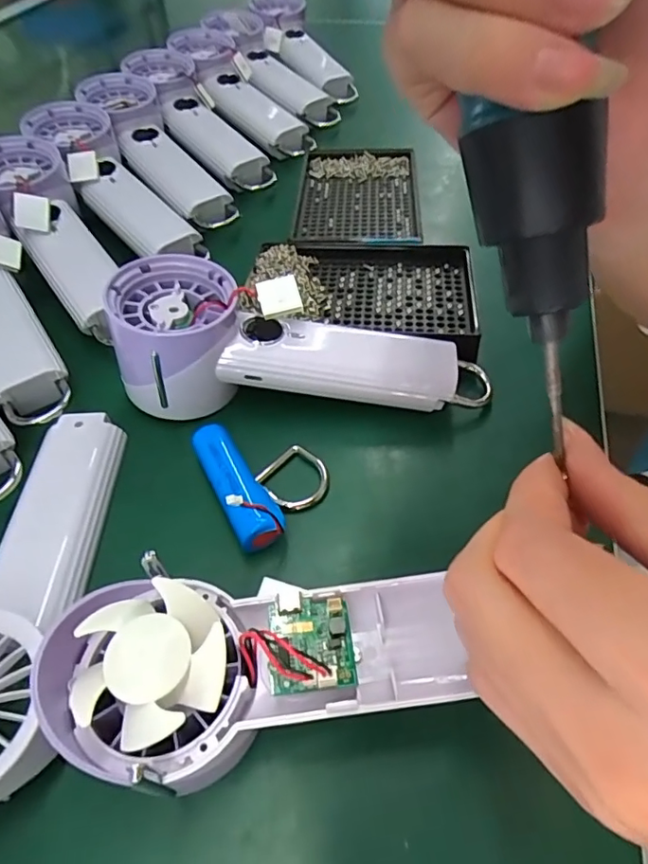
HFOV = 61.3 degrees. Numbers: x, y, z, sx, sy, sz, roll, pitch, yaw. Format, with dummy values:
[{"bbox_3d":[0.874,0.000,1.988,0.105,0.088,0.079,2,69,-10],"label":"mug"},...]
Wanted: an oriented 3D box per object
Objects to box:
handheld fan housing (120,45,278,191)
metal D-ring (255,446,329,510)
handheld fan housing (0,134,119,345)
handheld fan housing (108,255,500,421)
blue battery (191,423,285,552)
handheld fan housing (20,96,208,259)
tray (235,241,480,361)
[{"bbox_3d":[-0.104,-0.266,0.471,0.056,0.033,0.183,-33,77,-20],"label":"handheld fan housing"},{"bbox_3d":[-0.014,0.022,0.261,0.031,0.006,0.032,-30,55,-21],"label":"metal D-ring"},{"bbox_3d":[-0.174,-0.130,0.346,0.054,0.038,0.176,-29,60,-18],"label":"handheld fan housing"},{"bbox_3d":[-0.011,-0.049,0.277,0.185,0.050,0.064,0,50,3],"label":"handheld fan housing"},{"bbox_3d":[-0.040,0.023,0.248,0.020,0.016,0.067,-24,53,-16],"label":"blue battery"},{"bbox_3d":[-0.149,-0.180,0.397,0.058,0.037,0.176,-37,77,-22],"label":"handheld fan housing"},{"bbox_3d":[0.024,-0.087,0.333,0.137,0.018,0.091,8,51,10],"label":"tray"}]

